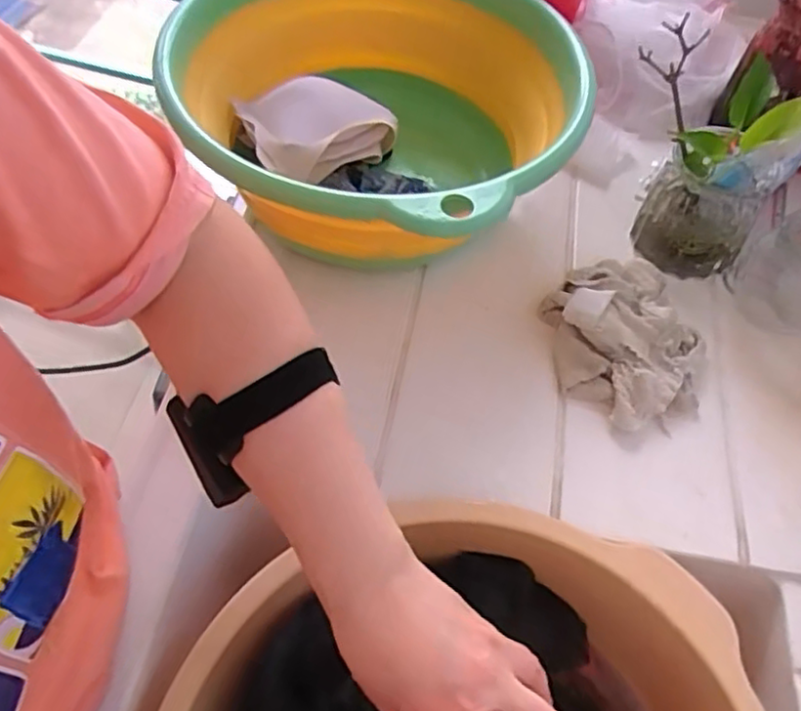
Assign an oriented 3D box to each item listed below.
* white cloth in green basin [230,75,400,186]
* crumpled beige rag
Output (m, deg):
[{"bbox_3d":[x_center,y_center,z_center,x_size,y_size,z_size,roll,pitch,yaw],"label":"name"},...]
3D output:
[{"bbox_3d":[-0.072,-0.206,0.589,0.123,0.030,0.118,-19,58,-13],"label":"white cloth in green basin"},{"bbox_3d":[0.190,-0.016,0.544,0.124,0.047,0.161,-4,56,-3],"label":"crumpled beige rag"}]

